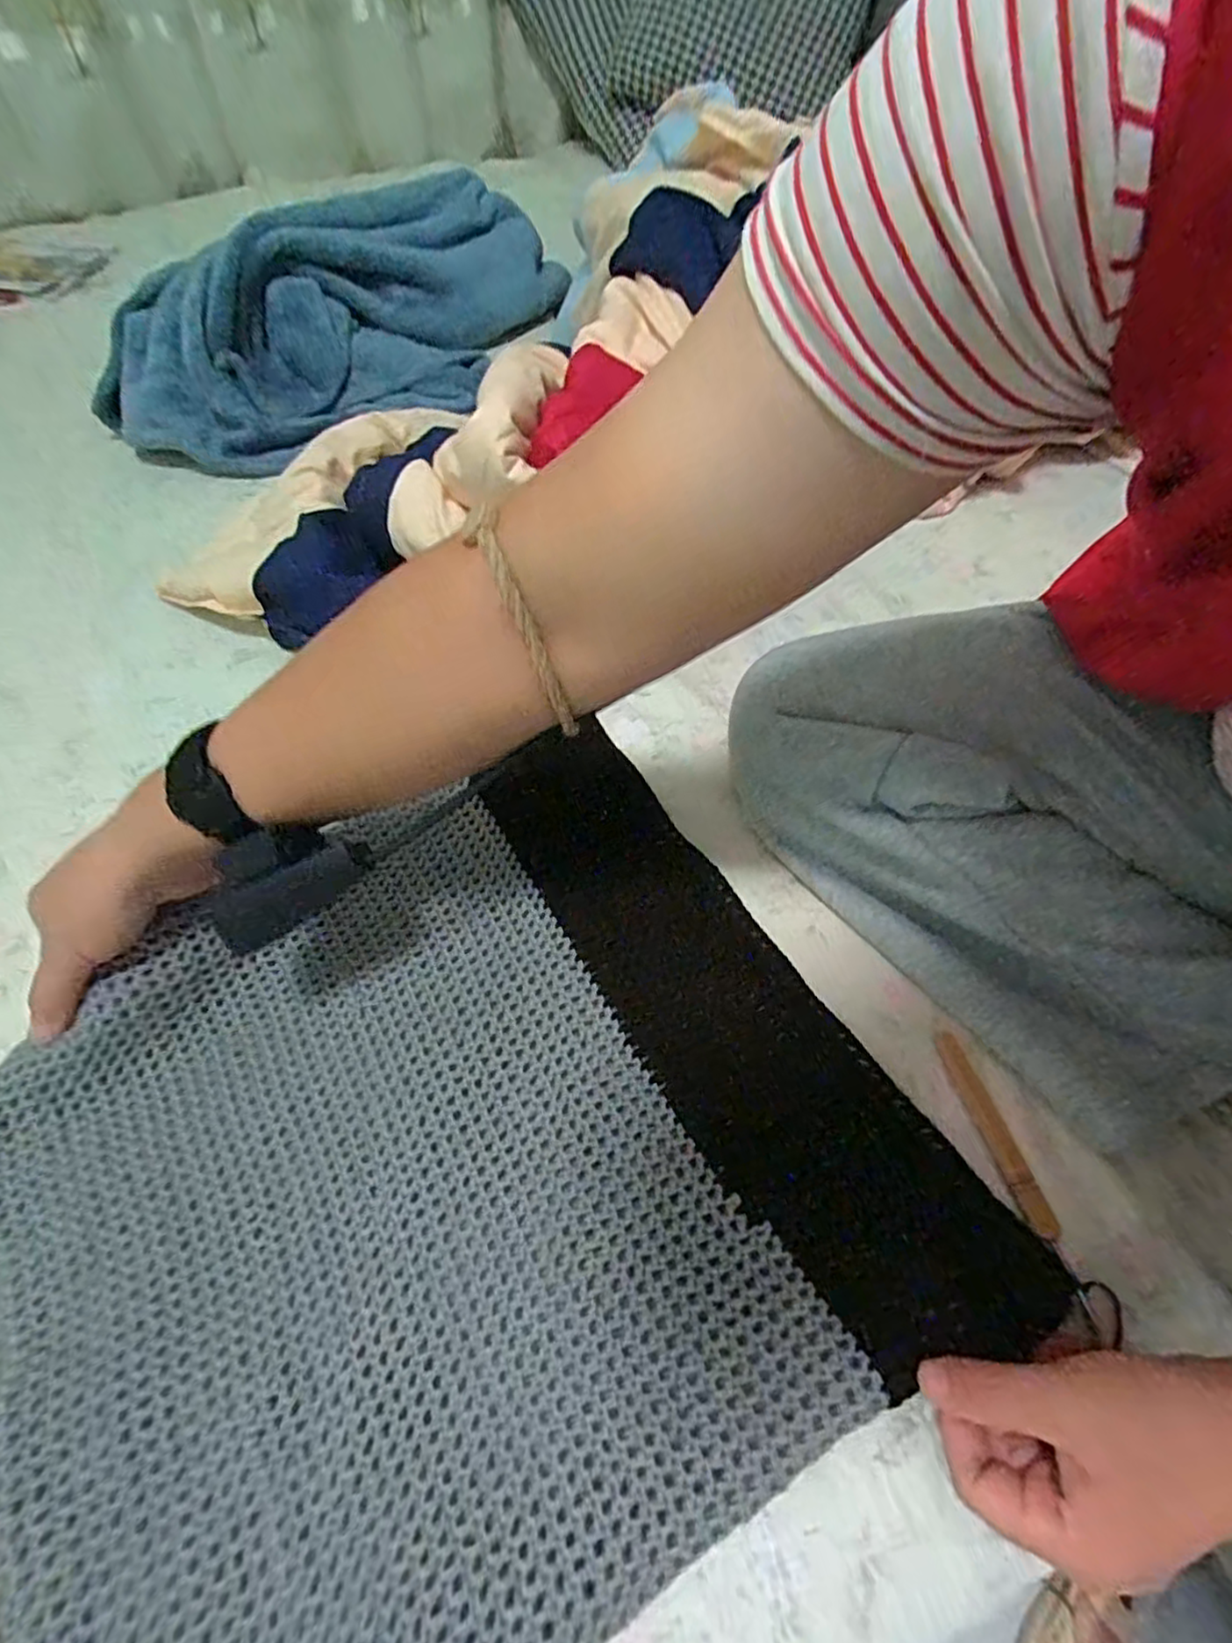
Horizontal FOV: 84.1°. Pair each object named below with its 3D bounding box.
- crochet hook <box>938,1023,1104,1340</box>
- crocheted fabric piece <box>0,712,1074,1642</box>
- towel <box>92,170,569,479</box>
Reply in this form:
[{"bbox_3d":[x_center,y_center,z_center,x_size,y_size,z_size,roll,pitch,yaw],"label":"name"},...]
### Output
[{"bbox_3d":[0.194,0.166,0.336,0.014,0.007,0.127,-13,56,-8],"label":"crochet hook"},{"bbox_3d":[-0.076,0.142,0.330,0.398,0.040,0.367,-24,59,-15],"label":"crocheted fabric piece"},{"bbox_3d":[-0.277,-0.559,0.734,0.256,0.137,0.511,31,61,20],"label":"towel"}]

